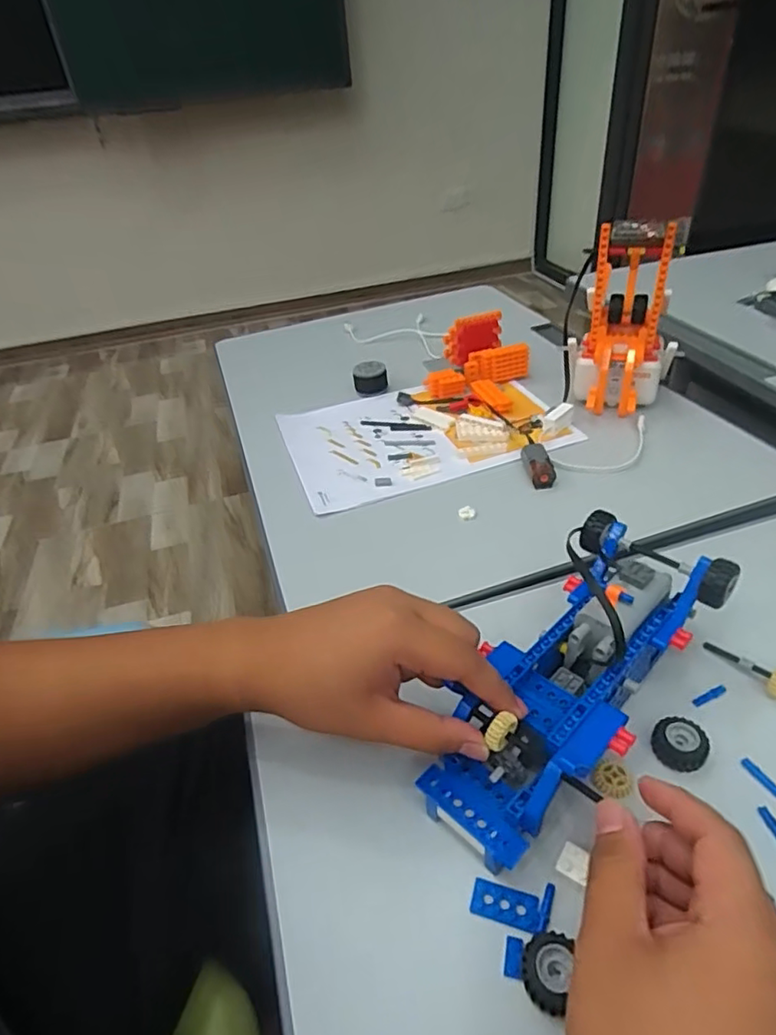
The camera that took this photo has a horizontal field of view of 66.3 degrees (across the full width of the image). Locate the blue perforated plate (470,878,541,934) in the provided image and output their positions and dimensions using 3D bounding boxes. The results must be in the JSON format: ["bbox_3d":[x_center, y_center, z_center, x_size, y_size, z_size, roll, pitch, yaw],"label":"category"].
[{"bbox_3d":[0.058,0.191,0.294,0.033,0.004,0.016,7,39,18],"label":"blue perforated plate"}]

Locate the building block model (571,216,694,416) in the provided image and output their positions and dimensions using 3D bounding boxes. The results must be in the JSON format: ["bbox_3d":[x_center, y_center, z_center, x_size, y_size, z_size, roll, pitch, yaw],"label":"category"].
[{"bbox_3d":[0.247,-0.198,0.616,0.097,0.185,0.067,14,41,25],"label":"building block model"}]

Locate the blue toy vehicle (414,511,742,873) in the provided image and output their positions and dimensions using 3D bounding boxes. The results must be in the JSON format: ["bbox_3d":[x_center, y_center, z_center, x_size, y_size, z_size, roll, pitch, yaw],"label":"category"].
[{"bbox_3d":[0.109,0.094,0.346,0.089,0.052,0.214,26,60,36],"label":"blue toy vehicle"}]

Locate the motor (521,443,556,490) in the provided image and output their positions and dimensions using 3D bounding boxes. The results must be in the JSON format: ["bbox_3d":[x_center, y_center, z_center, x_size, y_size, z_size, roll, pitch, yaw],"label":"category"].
[{"bbox_3d":[0.146,-0.052,0.576,0.023,0.020,0.050,-7,50,0],"label":"motor"}]

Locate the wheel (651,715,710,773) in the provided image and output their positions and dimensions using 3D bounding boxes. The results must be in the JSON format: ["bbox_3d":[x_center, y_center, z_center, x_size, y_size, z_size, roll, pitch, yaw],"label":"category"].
[{"bbox_3d":[0.169,0.133,0.345,0.030,0.011,0.032,-4,37,3],"label":"wheel"}]

